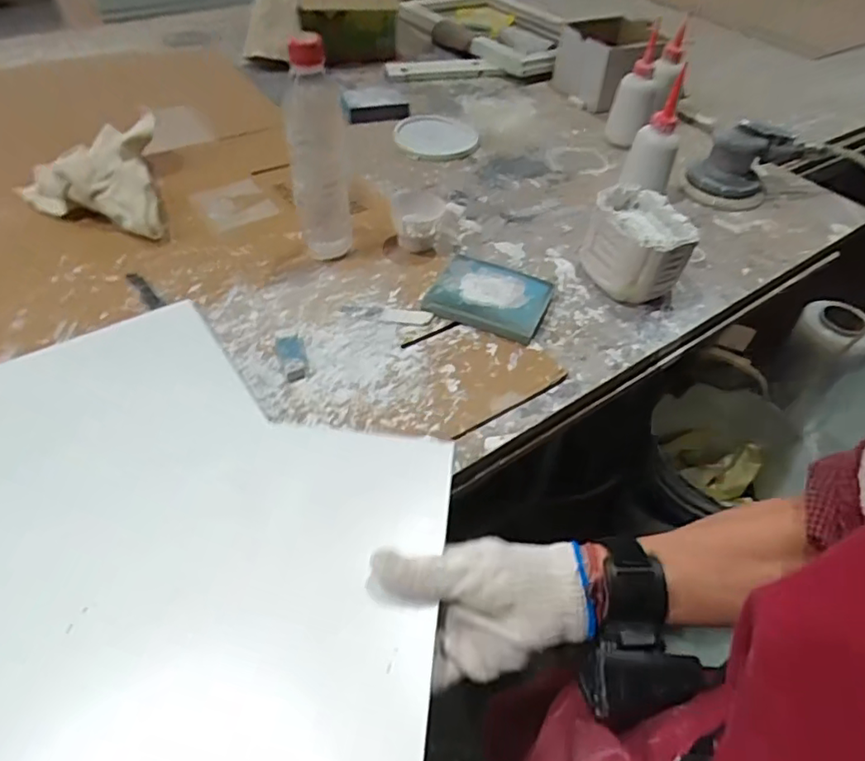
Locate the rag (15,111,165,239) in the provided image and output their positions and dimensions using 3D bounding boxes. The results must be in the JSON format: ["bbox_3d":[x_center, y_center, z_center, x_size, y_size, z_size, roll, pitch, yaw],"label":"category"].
[{"bbox_3d":[-0.411,-0.237,0.699,0.167,0.062,0.204,-12,50,-14],"label":"rag"}]

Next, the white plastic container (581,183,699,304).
[{"bbox_3d":[0.221,-0.149,0.651,0.088,0.083,0.115,-8,49,-11],"label":"white plastic container"}]

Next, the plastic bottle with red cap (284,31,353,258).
[{"bbox_3d":[-0.116,-0.226,0.600,0.056,0.224,0.060,-7,49,-10],"label":"plastic bottle with red cap"}]

